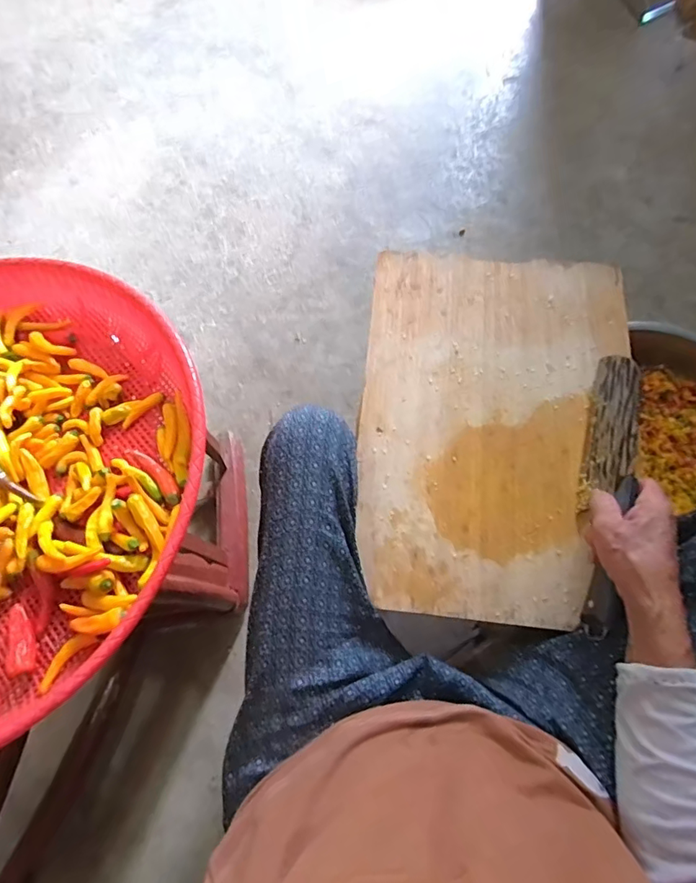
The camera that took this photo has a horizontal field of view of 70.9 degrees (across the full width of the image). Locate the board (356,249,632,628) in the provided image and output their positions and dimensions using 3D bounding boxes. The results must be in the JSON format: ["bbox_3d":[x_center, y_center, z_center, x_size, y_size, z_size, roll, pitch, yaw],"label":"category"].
[{"bbox_3d":[0.167,-0.030,0.564,0.297,0.012,0.441,6,70,5],"label":"board"}]

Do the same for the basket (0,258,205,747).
[{"bbox_3d":[-0.363,0.034,0.459,0.458,0.082,0.459,-30,72,-8],"label":"basket"}]

